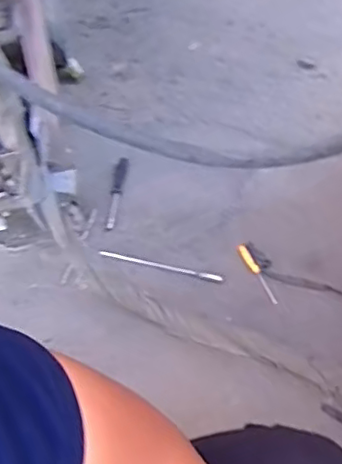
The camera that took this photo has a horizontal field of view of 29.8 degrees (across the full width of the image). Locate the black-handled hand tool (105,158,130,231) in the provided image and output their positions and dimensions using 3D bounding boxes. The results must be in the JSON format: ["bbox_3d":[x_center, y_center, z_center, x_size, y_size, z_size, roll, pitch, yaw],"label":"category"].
[{"bbox_3d":[-0.111,-0.084,1.295,0.025,0.023,0.183,5,55,7],"label":"black-handled hand tool"}]

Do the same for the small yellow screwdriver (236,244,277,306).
[{"bbox_3d":[0.154,0.075,1.143,0.020,0.016,0.123,-24,71,-13],"label":"small yellow screwdriver"}]

